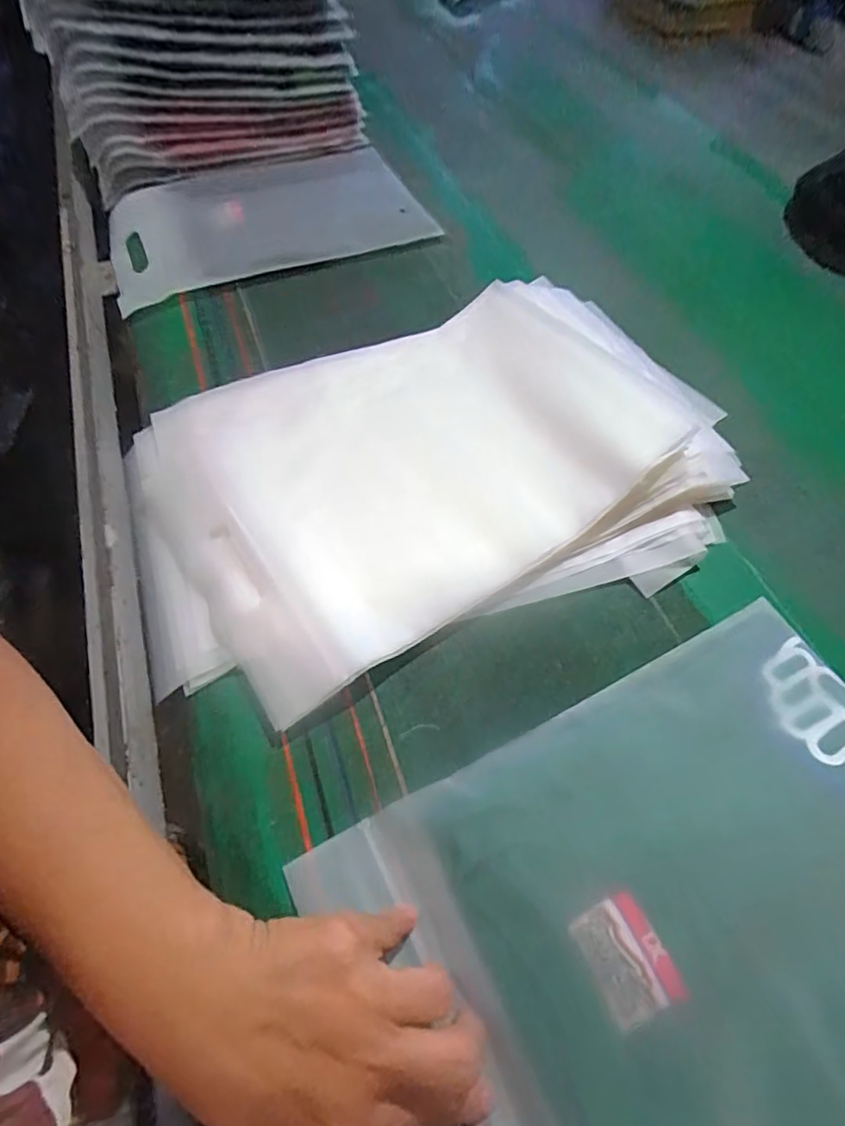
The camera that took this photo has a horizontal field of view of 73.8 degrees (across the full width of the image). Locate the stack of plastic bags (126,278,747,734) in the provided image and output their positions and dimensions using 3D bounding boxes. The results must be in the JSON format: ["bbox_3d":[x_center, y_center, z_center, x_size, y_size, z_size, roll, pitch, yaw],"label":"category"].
[{"bbox_3d":[0.006,-0.088,0.460,0.482,0.044,0.324,-19,60,-11],"label":"stack of plastic bags"}]

